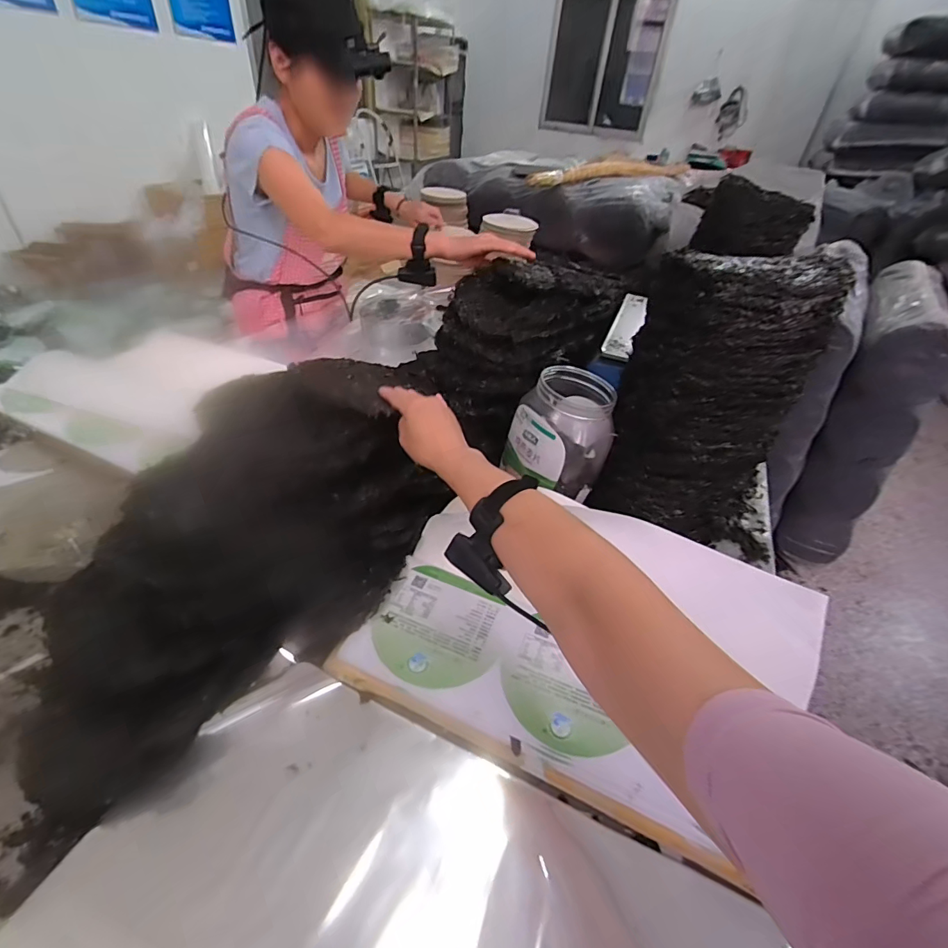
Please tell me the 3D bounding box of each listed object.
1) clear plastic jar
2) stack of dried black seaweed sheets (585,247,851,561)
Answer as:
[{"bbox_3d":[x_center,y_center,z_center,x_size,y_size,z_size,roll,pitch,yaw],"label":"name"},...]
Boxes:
[{"bbox_3d":[0.130,-0.061,0.661,0.117,0.141,0.125,4,40,-3],"label":"clear plastic jar"},{"bbox_3d":[0.303,-0.082,0.593,0.212,0.343,0.142,2,41,-5],"label":"stack of dried black seaweed sheets"}]

